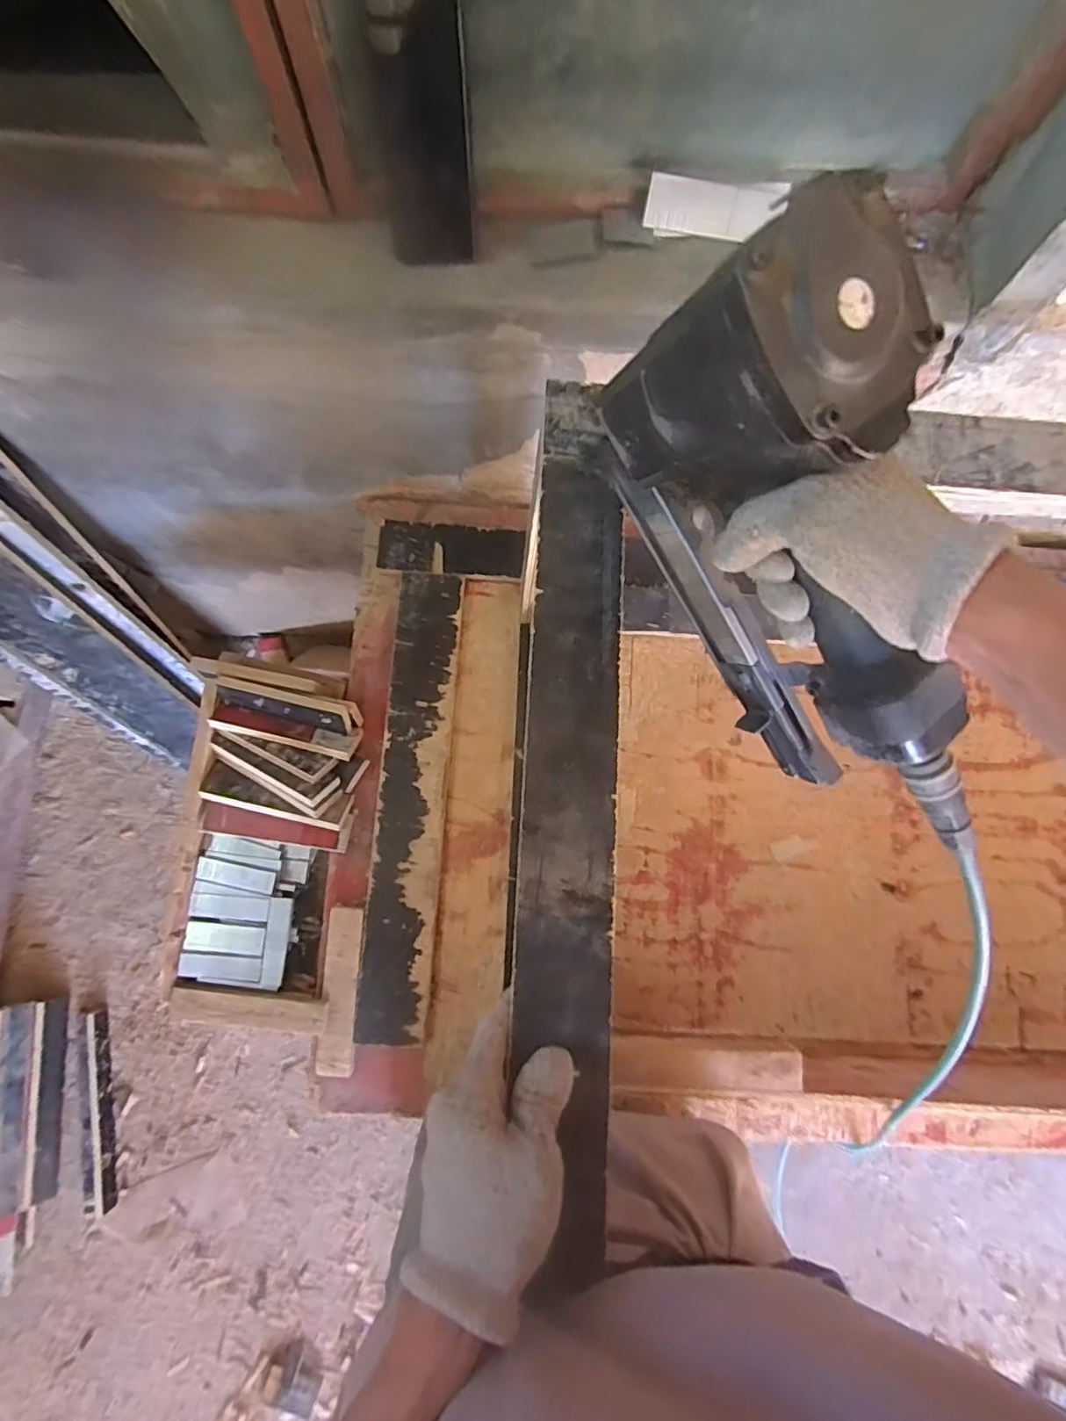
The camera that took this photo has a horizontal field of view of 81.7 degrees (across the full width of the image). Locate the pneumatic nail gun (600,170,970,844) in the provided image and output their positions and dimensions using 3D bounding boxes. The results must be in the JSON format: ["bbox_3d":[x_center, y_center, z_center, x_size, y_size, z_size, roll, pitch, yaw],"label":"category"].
[{"bbox_3d":[0.145,-0.079,0.370,0.085,0.215,0.350,-40,120,-2],"label":"pneumatic nail gun"}]

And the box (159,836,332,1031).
[{"bbox_3d":[-0.346,0.274,0.776,0.195,0.054,0.219,4,77,0],"label":"box"}]

